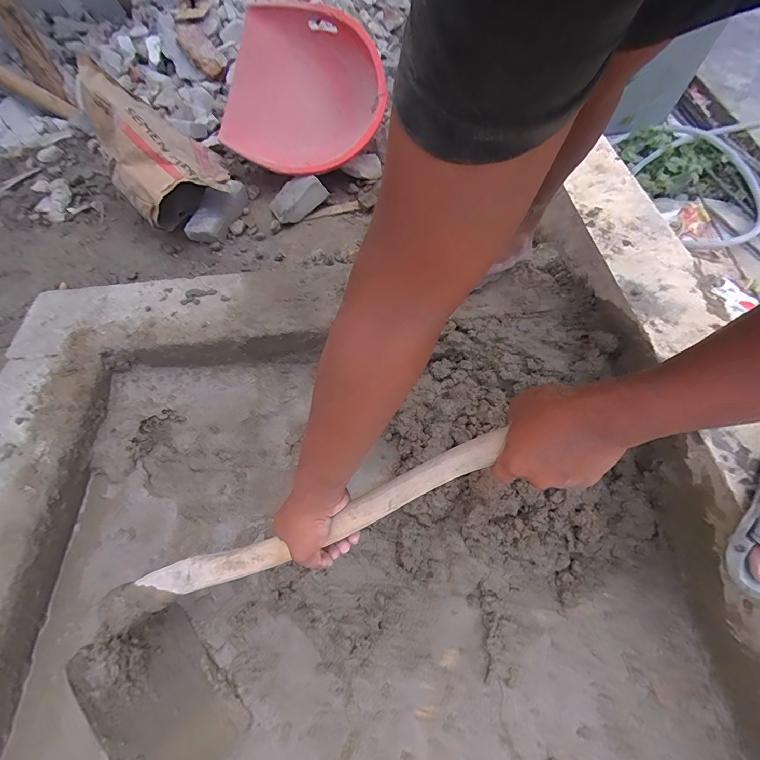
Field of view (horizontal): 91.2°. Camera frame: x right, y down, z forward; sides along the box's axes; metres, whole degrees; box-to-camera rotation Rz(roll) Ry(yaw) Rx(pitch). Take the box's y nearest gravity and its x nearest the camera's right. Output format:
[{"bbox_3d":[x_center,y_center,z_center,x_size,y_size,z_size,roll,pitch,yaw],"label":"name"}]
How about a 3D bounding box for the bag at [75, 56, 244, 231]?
[{"bbox_3d":[-0.533,-0.567,0.934,0.266,0.304,0.247,-24,62,-11],"label":"bag"}]

